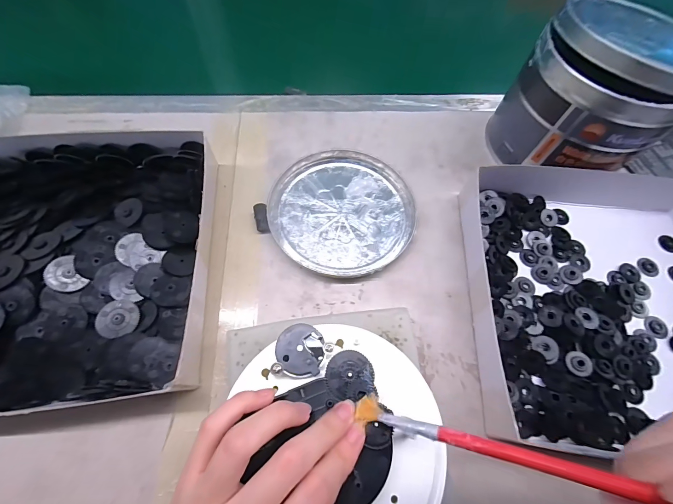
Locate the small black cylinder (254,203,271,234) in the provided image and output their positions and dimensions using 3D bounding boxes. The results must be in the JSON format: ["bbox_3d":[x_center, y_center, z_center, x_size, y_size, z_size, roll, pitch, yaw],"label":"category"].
[{"bbox_3d":[-0.065,-0.029,0.269,0.011,0.012,0.028,-10,65,-7],"label":"small black cylinder"}]

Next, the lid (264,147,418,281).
[{"bbox_3d":[0.006,-0.039,0.278,0.124,0.011,0.127,1,64,-2],"label":"lid"}]

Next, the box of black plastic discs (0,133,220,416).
[{"bbox_3d":[-0.213,0.000,0.235,0.228,0.038,0.218,-4,64,-5],"label":"box of black plastic discs"}]

